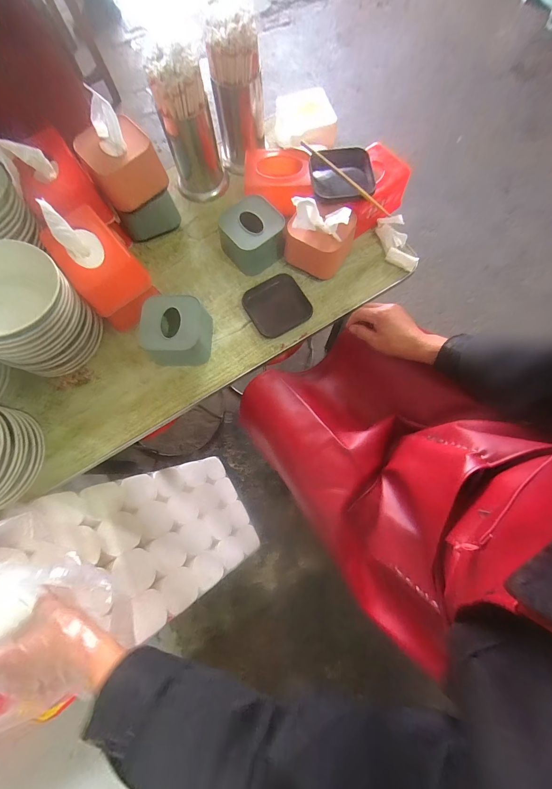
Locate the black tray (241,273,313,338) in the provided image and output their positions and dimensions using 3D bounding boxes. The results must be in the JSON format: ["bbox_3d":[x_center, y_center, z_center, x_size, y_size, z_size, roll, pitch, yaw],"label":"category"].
[{"bbox_3d":[0.004,-0.177,0.608,0.118,0.020,0.113,-34,77,-7],"label":"black tray"}]

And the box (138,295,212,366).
[{"bbox_3d":[-0.179,-0.118,0.566,0.115,0.076,0.117,3,76,2],"label":"box"}]

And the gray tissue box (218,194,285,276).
[{"bbox_3d":[-0.049,-0.324,0.620,0.116,0.075,0.129,-37,77,-7],"label":"gray tissue box"}]

